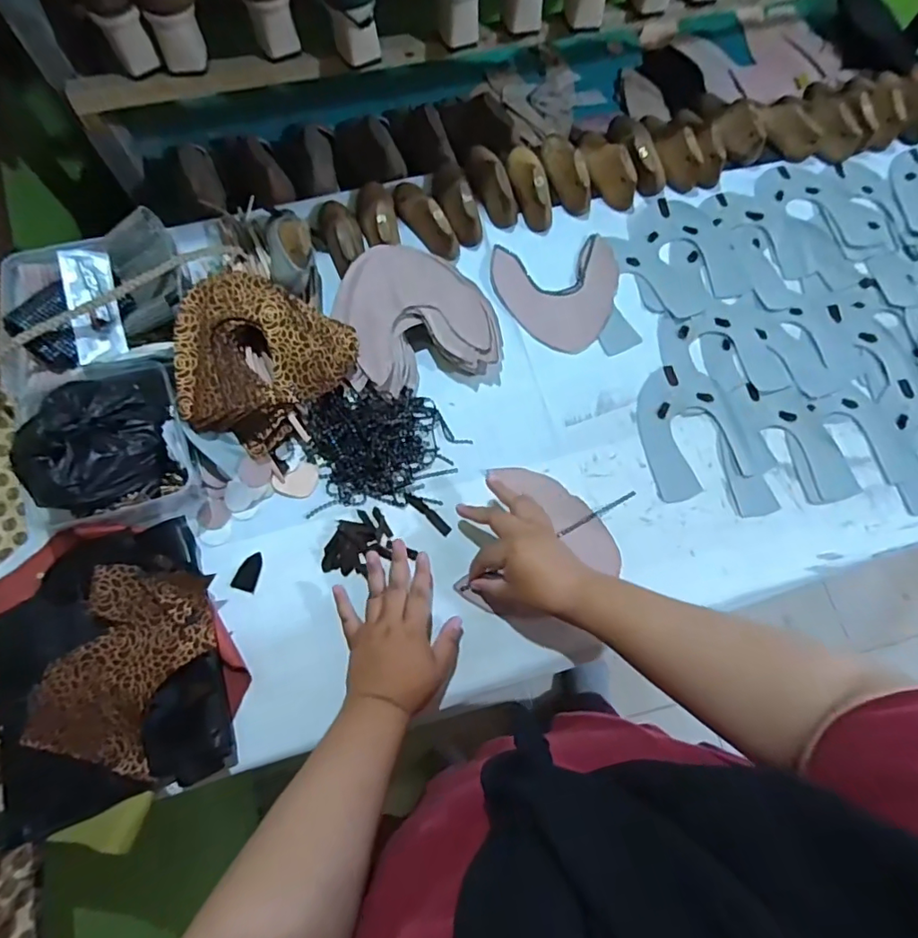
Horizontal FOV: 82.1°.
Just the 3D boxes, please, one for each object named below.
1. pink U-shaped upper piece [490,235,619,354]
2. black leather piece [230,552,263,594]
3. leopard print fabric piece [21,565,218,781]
[{"bbox_3d":[0.131,-0.231,0.703,0.164,0.010,0.161,-3,71,-3],"label":"pink U-shaped upper piece"},{"bbox_3d":[-0.231,0.112,0.580,0.025,0.004,0.042,19,63,-10],"label":"black leather piece"},{"bbox_3d":[-0.329,0.187,0.517,0.143,0.022,0.181,13,74,5],"label":"leopard print fabric piece"}]

